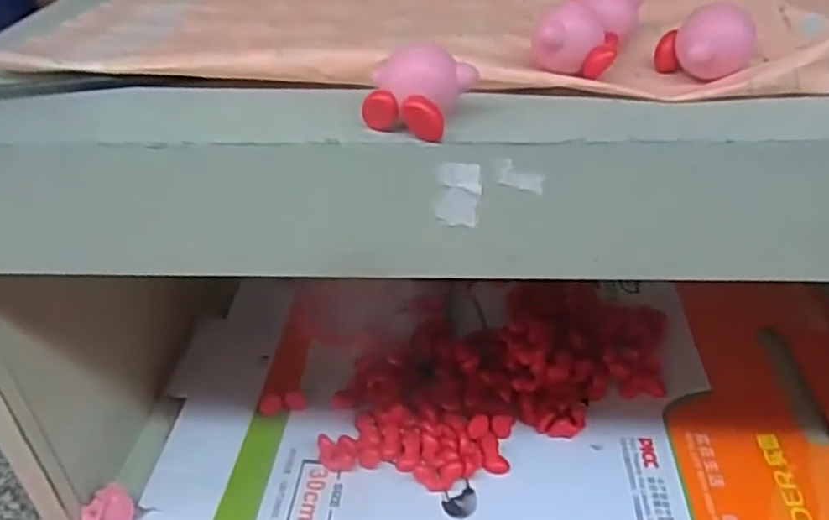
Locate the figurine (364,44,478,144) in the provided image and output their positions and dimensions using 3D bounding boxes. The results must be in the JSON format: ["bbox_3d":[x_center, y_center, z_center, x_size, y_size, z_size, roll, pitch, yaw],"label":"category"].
[{"bbox_3d":[0.002,-0.061,0.239,0.030,0.026,0.027,20,45,29],"label":"figurine"}]

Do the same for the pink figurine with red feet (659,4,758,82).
[{"bbox_3d":[0.116,-0.088,0.268,0.027,0.026,0.026,-14,39,-11],"label":"pink figurine with red feet"}]

